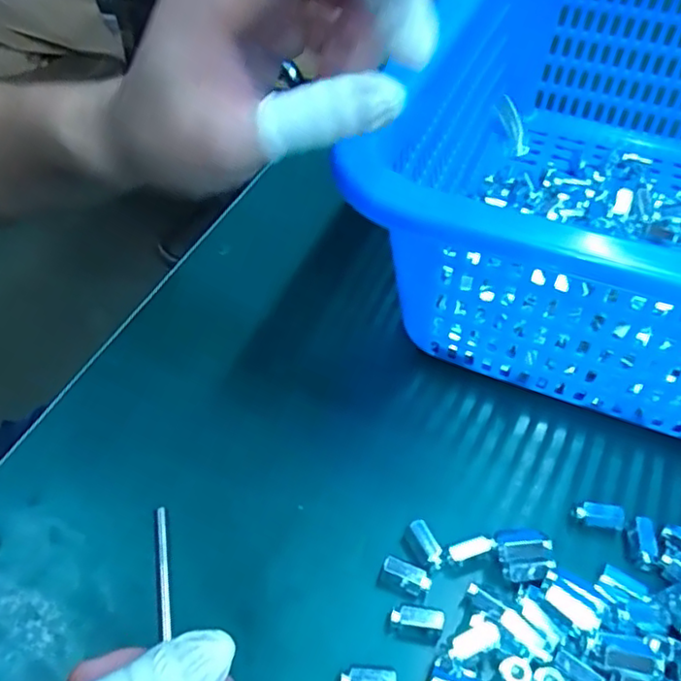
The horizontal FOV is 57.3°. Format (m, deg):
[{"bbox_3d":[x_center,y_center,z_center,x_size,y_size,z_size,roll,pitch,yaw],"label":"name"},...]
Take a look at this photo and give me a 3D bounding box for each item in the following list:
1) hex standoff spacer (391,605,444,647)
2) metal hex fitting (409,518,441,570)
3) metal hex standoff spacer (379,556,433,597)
[{"bbox_3d":[0.032,0.117,0.257,0.020,0.015,0.009,11,50,8],"label":"hex standoff spacer"},{"bbox_3d":[0.039,0.090,0.277,0.007,0.006,0.022,-23,63,-14],"label":"metal hex fitting"},{"bbox_3d":[0.028,0.103,0.270,0.022,0.013,0.009,23,53,18],"label":"metal hex standoff spacer"}]

